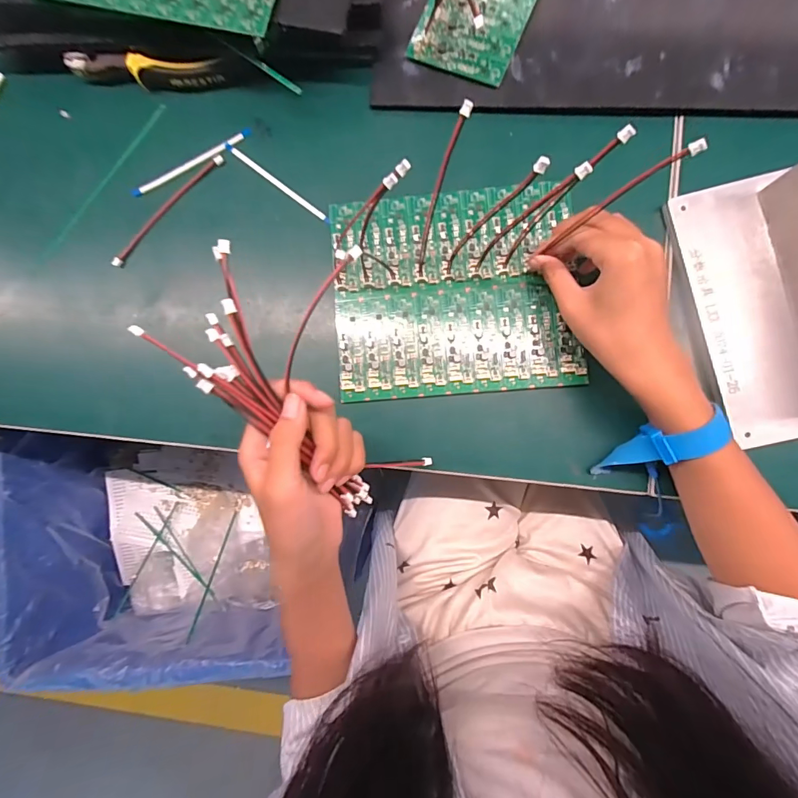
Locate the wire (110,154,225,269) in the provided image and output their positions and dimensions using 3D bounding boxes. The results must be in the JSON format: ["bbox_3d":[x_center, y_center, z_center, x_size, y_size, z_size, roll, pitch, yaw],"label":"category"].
[{"bbox_3d":[-0.206,-0.168,0.375,0.133,0.005,0.013,-44,85,2],"label":"wire"}]

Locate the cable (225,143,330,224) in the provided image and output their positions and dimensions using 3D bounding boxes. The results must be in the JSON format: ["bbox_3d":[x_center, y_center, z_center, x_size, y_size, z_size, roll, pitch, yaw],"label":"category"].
[{"bbox_3d":[-0.107,-0.189,0.370,0.116,0.004,0.006,38,91,5],"label":"cable"}]

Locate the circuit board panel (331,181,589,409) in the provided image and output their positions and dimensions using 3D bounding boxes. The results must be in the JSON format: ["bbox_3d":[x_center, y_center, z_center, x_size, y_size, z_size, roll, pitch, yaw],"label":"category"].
[{"bbox_3d":[0.043,-0.088,0.347,0.190,0.007,0.165,-5,87,5],"label":"circuit board panel"}]

